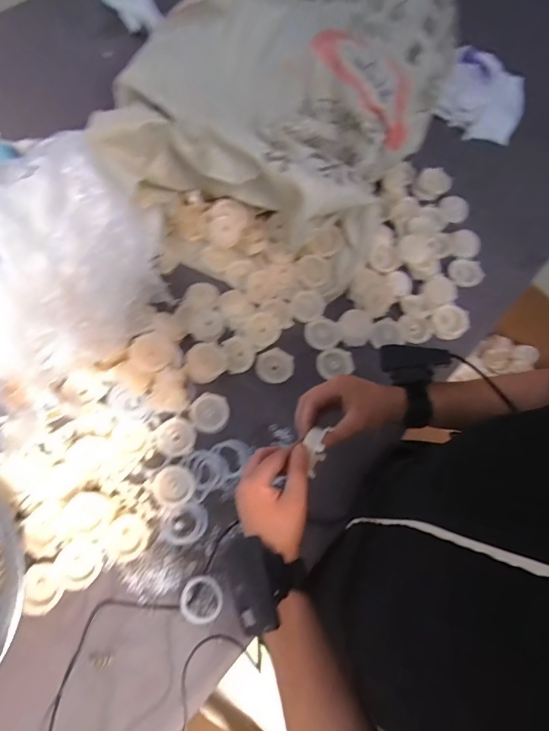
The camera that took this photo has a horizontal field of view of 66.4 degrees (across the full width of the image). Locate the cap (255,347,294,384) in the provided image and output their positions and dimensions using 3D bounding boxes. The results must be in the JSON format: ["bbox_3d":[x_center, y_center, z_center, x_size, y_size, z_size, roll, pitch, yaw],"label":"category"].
[{"bbox_3d":[0.000,0.001,0.649,0.058,0.010,0.056,1,69,-4],"label":"cap"}]

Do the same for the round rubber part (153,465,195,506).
[{"bbox_3d":[-0.140,0.166,0.580,0.052,0.016,0.052,-34,73,-14],"label":"round rubber part"}]

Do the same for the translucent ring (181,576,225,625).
[{"bbox_3d":[-0.094,0.302,0.542,0.055,0.004,0.055,1,69,-4],"label":"translucent ring"}]

